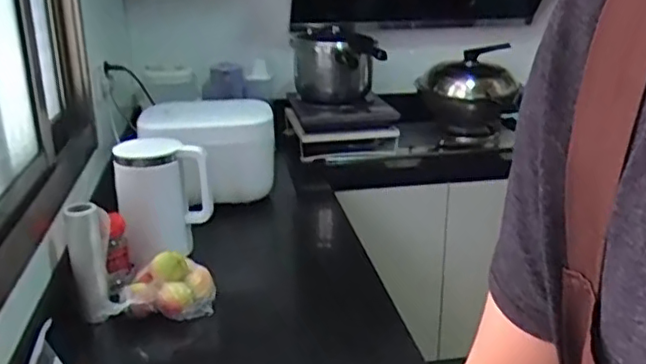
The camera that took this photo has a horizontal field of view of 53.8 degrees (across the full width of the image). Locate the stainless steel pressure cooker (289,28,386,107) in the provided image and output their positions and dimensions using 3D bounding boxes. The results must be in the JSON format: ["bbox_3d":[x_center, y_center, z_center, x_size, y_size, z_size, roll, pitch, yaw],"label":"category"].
[{"bbox_3d":[0.036,-0.360,1.958,0.247,0.195,0.428,-2,19,-4],"label":"stainless steel pressure cooker"}]

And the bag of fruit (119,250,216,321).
[{"bbox_3d":[-0.263,0.178,1.071,0.154,0.097,0.089,-13,23,-32],"label":"bag of fruit"}]

